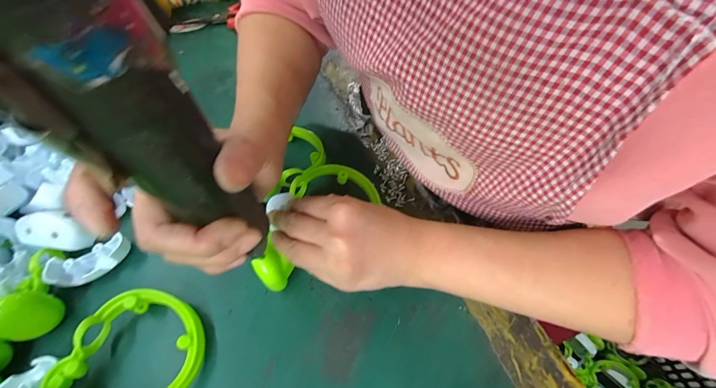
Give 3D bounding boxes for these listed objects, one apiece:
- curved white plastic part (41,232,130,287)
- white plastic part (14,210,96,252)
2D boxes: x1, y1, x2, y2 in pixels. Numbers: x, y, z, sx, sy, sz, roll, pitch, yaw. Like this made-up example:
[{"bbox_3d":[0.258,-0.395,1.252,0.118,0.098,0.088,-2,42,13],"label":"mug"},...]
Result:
[{"bbox_3d":[-0.256,0.064,0.296,0.066,0.027,0.032,-33,61,-16],"label":"curved white plastic part"},{"bbox_3d":[-0.296,0.037,0.301,0.053,0.030,0.035,12,59,11],"label":"white plastic part"}]

